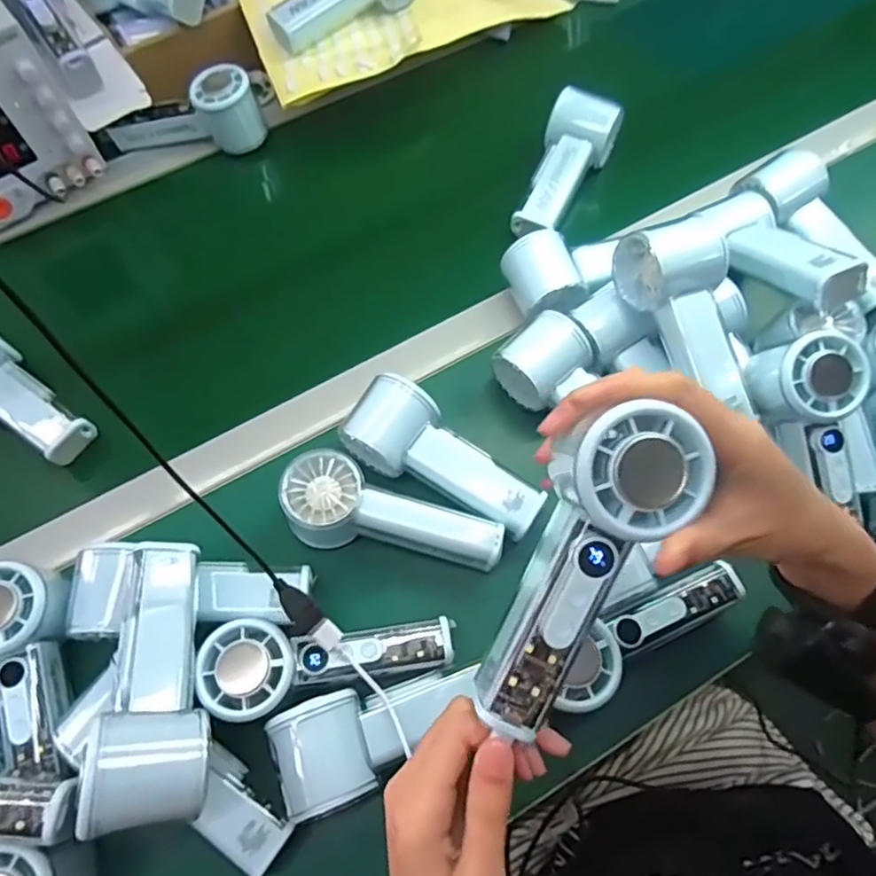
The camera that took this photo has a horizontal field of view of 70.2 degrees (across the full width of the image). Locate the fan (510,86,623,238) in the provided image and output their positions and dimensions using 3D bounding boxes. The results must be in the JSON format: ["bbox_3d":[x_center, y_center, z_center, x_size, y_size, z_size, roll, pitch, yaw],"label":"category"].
[{"bbox_3d":[0.113,-0.246,0.577,0.059,0.043,0.140,27,83,14],"label":"fan"}]

